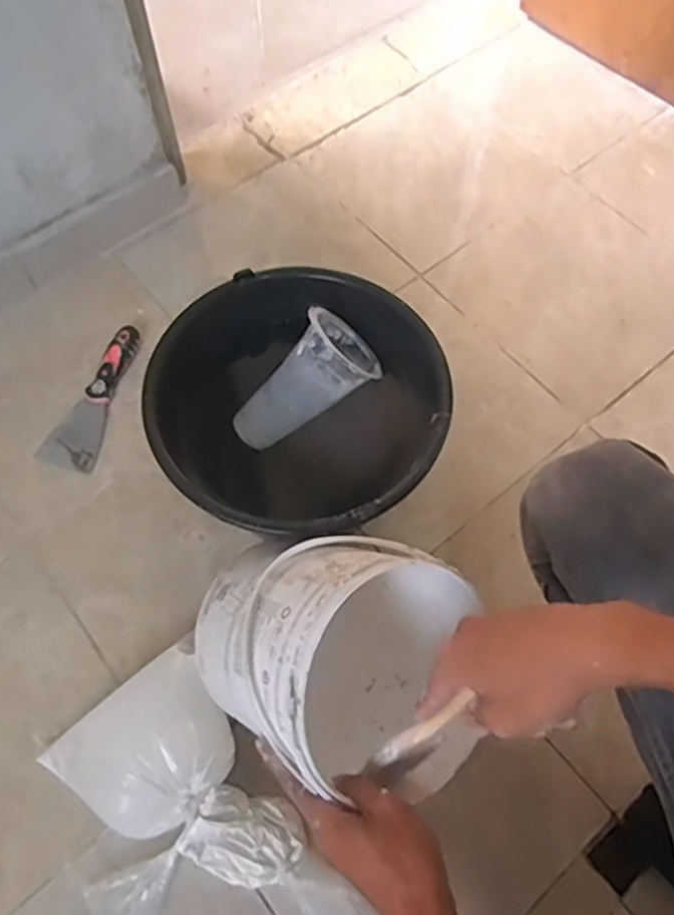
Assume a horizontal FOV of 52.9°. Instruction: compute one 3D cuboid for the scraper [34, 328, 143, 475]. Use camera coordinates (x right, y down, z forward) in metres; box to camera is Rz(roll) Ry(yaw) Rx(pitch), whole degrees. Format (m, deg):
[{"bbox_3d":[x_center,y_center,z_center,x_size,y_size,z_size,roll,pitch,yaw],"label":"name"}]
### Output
[{"bbox_3d":[-0.291,-0.077,0.823,0.066,0.024,0.192,16,66,8],"label":"scraper"}]

